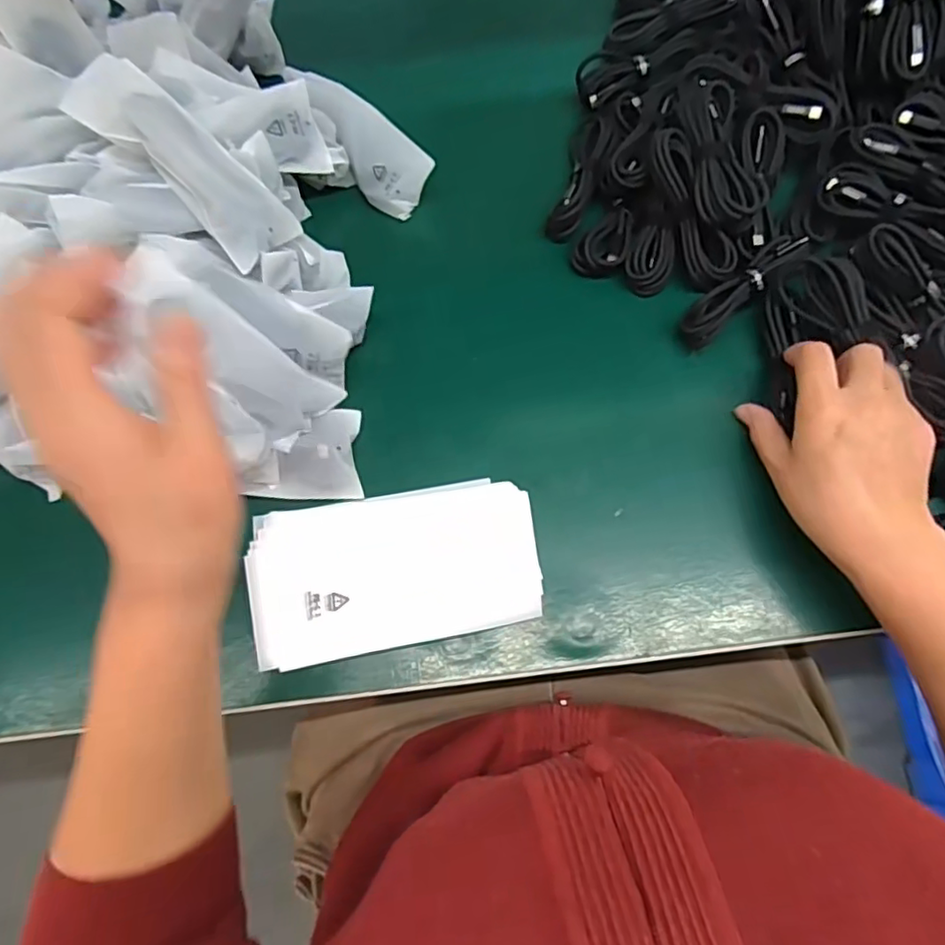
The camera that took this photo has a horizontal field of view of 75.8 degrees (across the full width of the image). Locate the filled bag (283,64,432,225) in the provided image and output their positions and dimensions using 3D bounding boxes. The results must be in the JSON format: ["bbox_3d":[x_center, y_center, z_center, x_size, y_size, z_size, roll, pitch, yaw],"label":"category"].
[{"bbox_3d":[-0.089,-0.262,0.466,0.049,0.031,0.141,-41,90,-11],"label":"filled bag"}]

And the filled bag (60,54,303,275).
[{"bbox_3d":[-0.186,-0.201,0.395,0.149,0.030,0.055,44,78,-7],"label":"filled bag"}]

